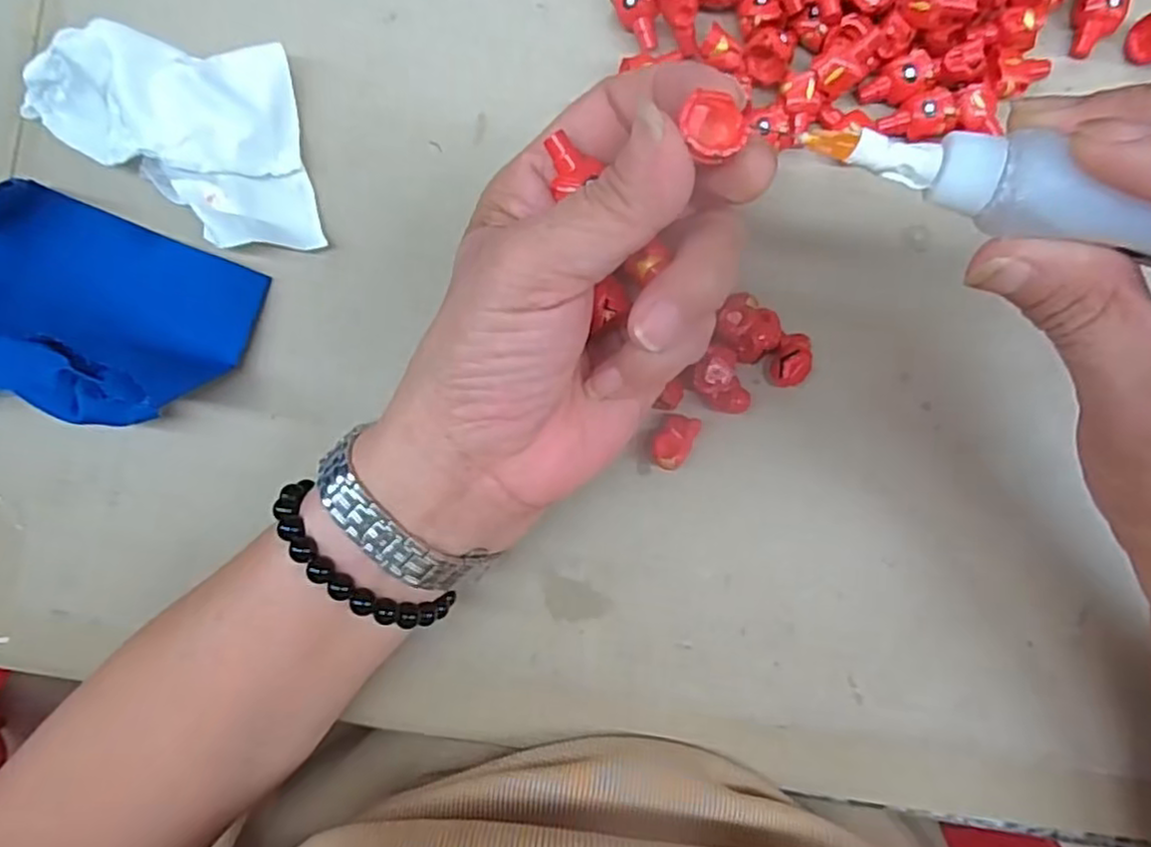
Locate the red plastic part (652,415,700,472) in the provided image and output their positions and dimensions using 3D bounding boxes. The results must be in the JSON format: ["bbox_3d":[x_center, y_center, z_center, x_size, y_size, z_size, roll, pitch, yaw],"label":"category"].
[{"bbox_3d":[0.036,0.007,0.261,0.013,0.011,0.021,26,90,1],"label":"red plastic part"}]

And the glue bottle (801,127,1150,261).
[{"bbox_3d":[0.096,-0.052,0.150,0.086,0.015,0.017,23,89,14],"label":"glue bottle"}]

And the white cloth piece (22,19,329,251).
[{"bbox_3d":[-0.151,-0.100,0.253,0.106,0.030,0.071,-1,89,1],"label":"white cloth piece"}]

